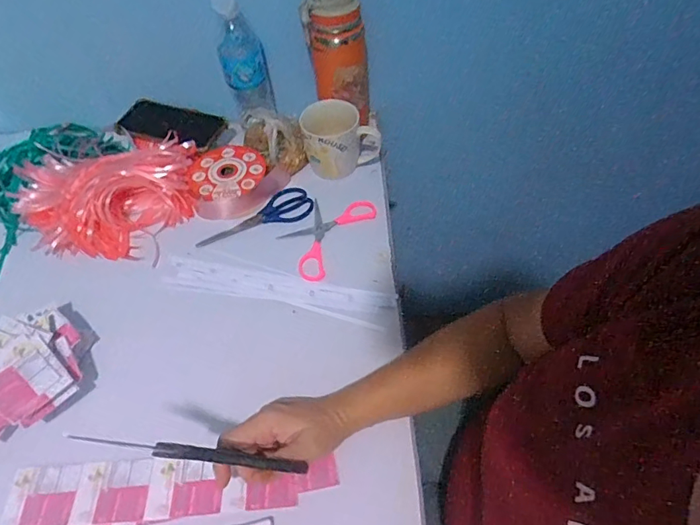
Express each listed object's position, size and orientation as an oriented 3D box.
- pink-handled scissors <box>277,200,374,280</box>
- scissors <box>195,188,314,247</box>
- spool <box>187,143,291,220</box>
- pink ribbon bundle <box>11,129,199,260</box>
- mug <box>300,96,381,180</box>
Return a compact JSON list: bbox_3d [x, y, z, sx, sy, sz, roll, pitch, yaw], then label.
[{"bbox_3d":[-0.037,-0.046,0.646,0.089,0.008,0.148,29,62,20],"label":"pink-handled scissors"},{"bbox_3d":[-0.137,-0.067,0.665,0.167,0.010,0.058,-16,57,-8],"label":"scissors"},{"bbox_3d":[-0.170,-0.118,0.681,0.129,0.043,0.113,12,57,11],"label":"spool"},{"bbox_3d":[-0.357,-0.105,0.668,0.250,0.063,0.185,5,56,6],"label":"pink ribbon bundle"},{"bbox_3d":[-0.012,-0.180,0.684,0.109,0.086,0.076,2,56,4],"label":"mug"}]

